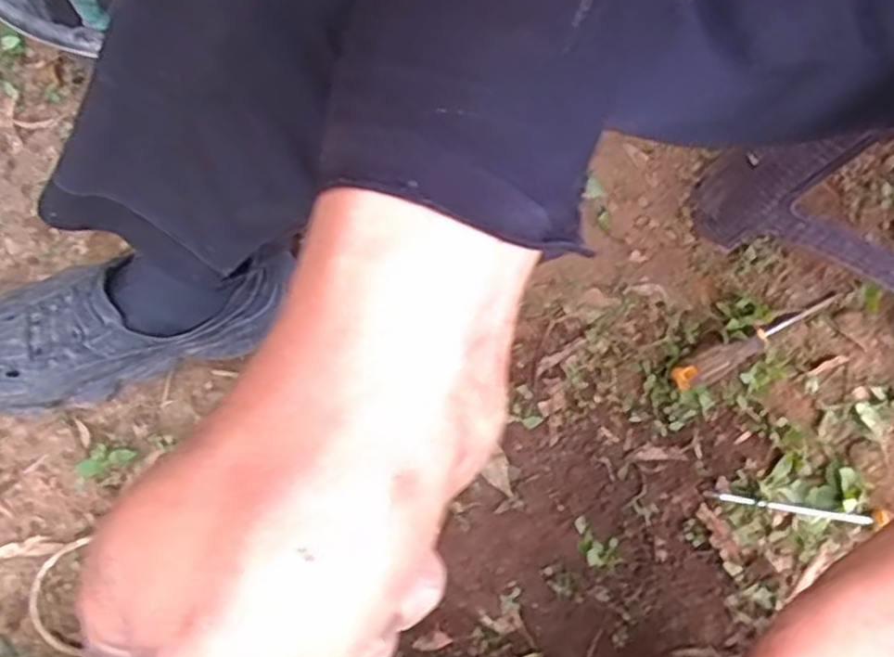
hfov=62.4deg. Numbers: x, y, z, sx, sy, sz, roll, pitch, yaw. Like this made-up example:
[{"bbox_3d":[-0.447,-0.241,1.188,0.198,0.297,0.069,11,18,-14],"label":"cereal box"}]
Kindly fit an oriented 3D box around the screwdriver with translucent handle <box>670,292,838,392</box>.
[{"bbox_3d":[0.294,0.010,0.695,0.195,0.027,0.026,-27,81,-8],"label":"screwdriver with translucent handle"}]

